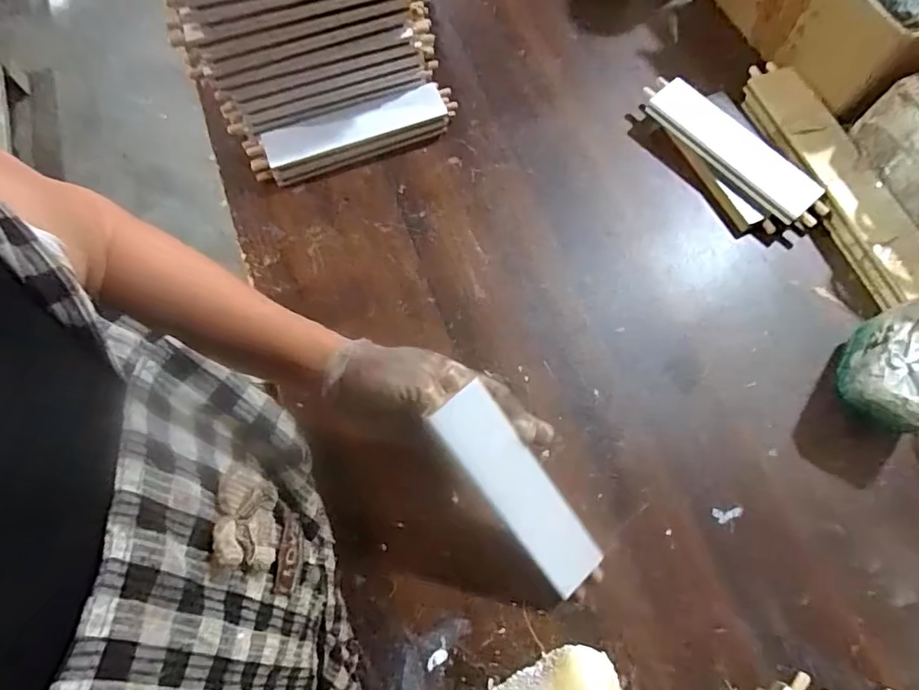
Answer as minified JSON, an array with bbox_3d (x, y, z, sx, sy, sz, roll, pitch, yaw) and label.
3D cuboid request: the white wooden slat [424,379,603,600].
[{"bbox_3d":[0.046,0.109,0.397,0.046,0.012,0.181,-39,105,-12],"label":"white wooden slat"}]

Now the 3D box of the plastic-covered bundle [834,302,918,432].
[{"bbox_3d":[0.387,0.020,0.468,0.082,0.063,0.109,35,75,12],"label":"plastic-covered bundle"}]

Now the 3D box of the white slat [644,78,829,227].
[{"bbox_3d":[0.283,-0.203,0.557,0.053,0.016,0.211,-44,73,10],"label":"white slat"}]

